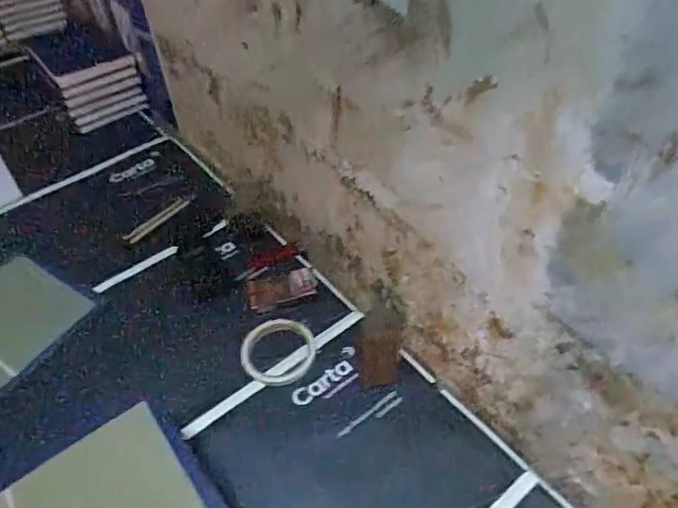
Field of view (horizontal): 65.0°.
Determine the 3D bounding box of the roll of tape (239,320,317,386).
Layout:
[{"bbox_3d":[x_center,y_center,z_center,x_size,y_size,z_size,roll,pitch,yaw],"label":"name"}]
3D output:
[{"bbox_3d":[-0.080,0.125,0.693,0.091,0.017,0.091,-2,46,2],"label":"roll of tape"}]

